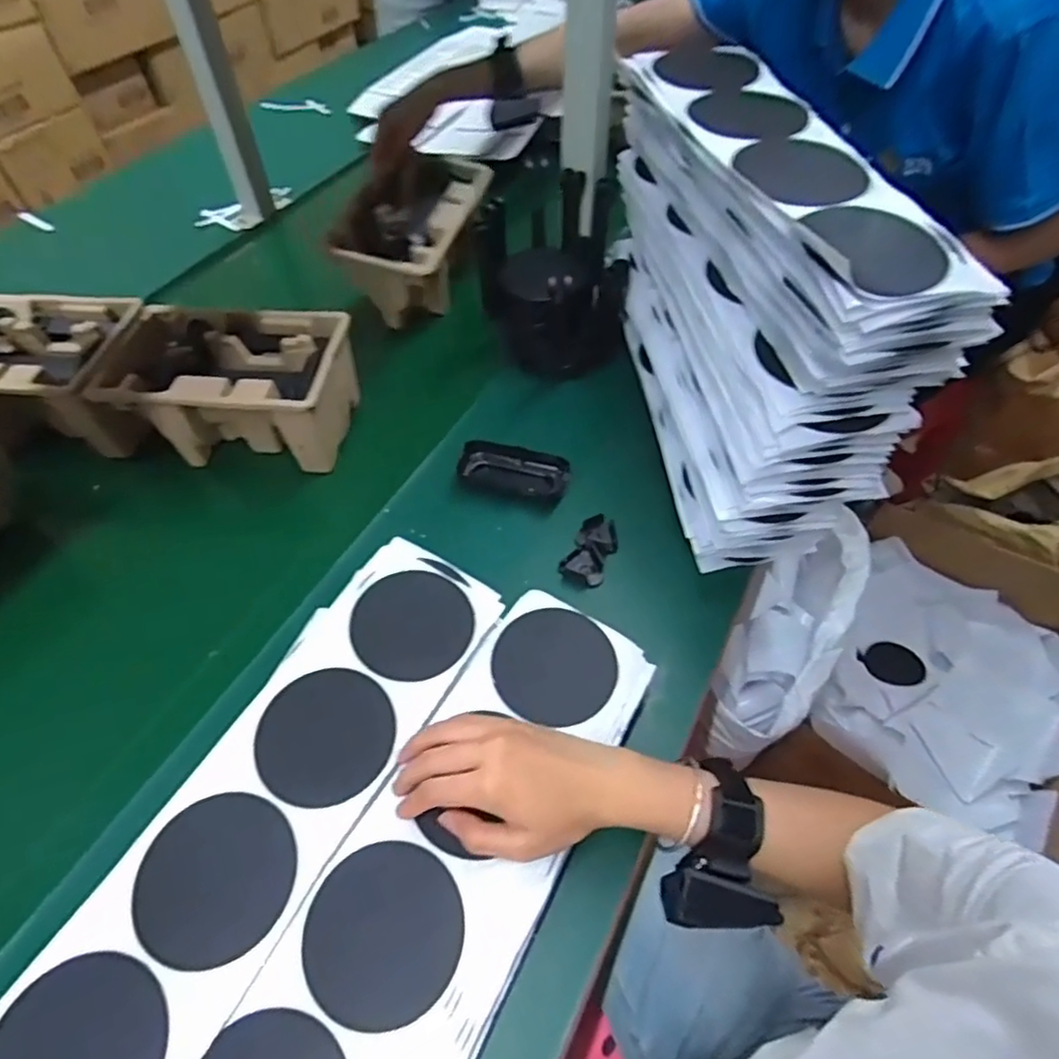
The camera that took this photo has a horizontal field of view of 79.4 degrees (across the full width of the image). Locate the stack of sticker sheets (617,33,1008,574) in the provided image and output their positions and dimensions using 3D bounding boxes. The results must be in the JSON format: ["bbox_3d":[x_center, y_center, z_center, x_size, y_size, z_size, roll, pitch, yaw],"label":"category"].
[{"bbox_3d":[0.196,-0.205,0.570,0.146,0.254,0.380,-8,52,-4],"label":"stack of sticker sheets"}]

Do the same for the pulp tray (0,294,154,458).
[{"bbox_3d":[-0.511,-0.161,0.683,0.245,0.107,0.151,3,52,4],"label":"pulp tray"}]

